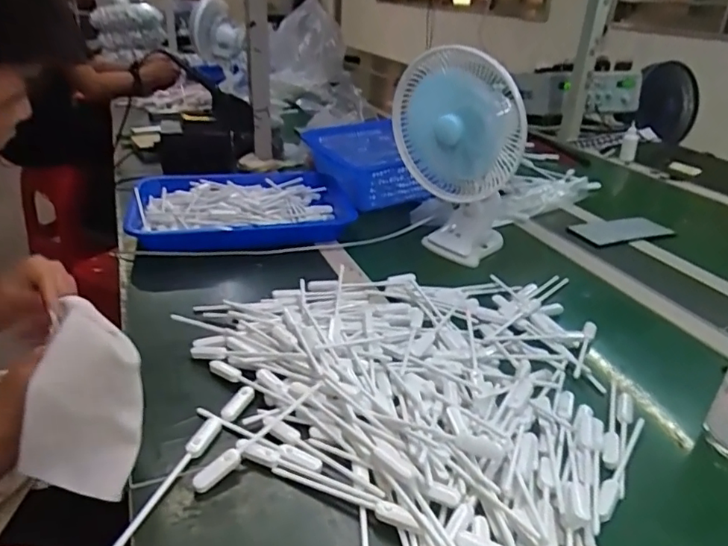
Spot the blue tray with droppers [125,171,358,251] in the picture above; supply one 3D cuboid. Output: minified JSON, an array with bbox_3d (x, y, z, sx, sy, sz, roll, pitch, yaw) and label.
[{"bbox_3d":[-0.218,-0.123,0.987,0.393,0.048,0.297,-3,30,-10],"label":"blue tray with droppers"}]

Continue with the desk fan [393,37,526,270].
[{"bbox_3d":[0.146,-0.196,0.859,0.188,0.293,0.204,9,30,10],"label":"desk fan"}]

